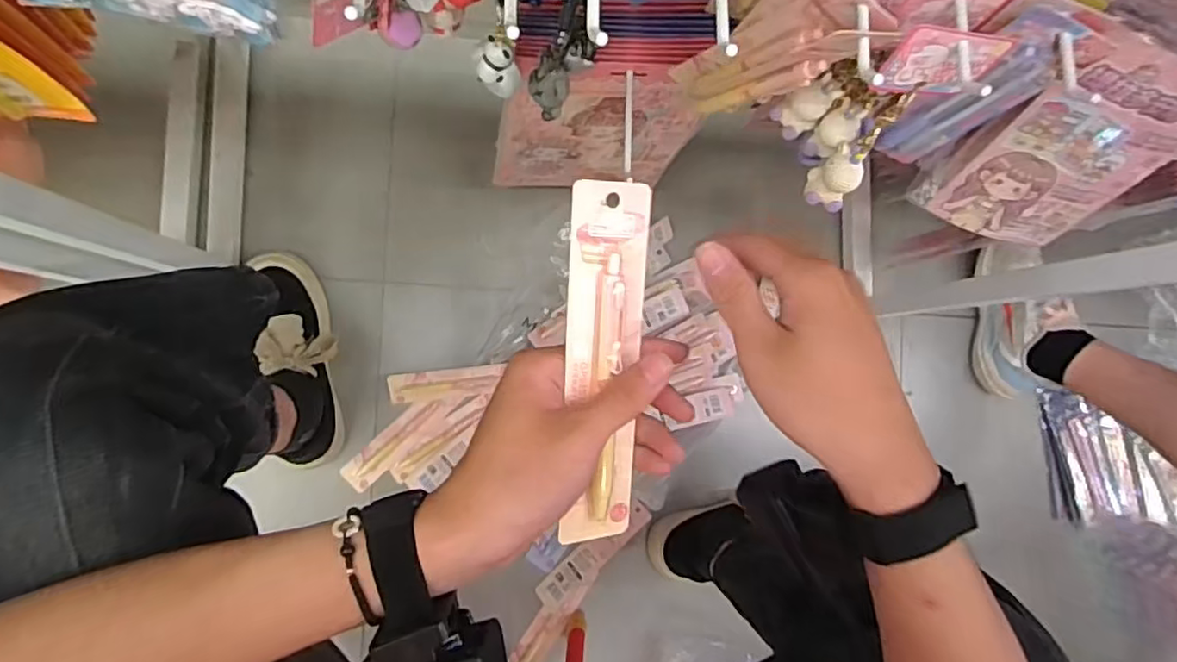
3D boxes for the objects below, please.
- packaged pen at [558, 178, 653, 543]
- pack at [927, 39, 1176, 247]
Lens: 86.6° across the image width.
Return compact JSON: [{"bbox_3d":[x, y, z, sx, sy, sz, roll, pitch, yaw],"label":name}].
[{"bbox_3d":[0.010,0.021,0.328,0.042,0.018,0.191,0,101,-9],"label":"packaged pen"},{"bbox_3d":[0.378,-0.133,0.484,0.122,0.178,0.017,16,58,-2],"label":"pack"}]

